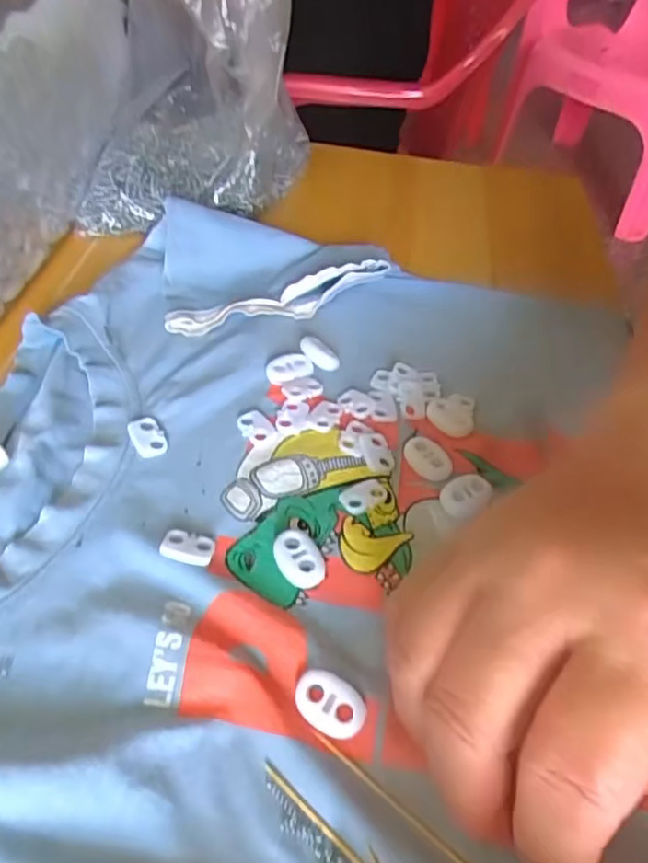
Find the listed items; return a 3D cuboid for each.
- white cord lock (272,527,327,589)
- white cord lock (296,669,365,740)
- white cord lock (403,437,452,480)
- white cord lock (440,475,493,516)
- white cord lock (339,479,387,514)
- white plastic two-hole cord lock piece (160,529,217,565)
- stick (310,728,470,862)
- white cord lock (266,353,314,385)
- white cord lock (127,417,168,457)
[{"bbox_3d":[-0.010,0.045,0.215,0.016,0.006,0.023,-19,54,-21],"label":"white cord lock"},{"bbox_3d":[0.002,0.082,0.181,0.022,0.005,0.016,24,51,14],"label":"white cord lock"},{"bbox_3d":[0.043,0.011,0.248,0.014,0.004,0.023,-29,58,-27],"label":"white cord lock"},{"bbox_3d":[0.055,0.024,0.238,0.022,0.005,0.012,-22,55,-23],"label":"white cord lock"},{"bbox_3d":[0.016,0.025,0.236,0.019,0.004,0.012,-24,55,-24],"label":"white cord lock"},{"bbox_3d":[-0.048,0.041,0.213,0.018,0.004,0.013,9,49,2],"label":"white plastic two-hole cord lock piece"},{"bbox_3d":[0.020,0.104,0.168,0.060,0.004,0.004,33,54,21],"label":"stick"},{"bbox_3d":[-0.016,-0.029,0.276,0.021,0.004,0.014,-20,54,-21],"label":"white cord lock"},{"bbox_3d":[-0.072,0.002,0.246,0.012,0.004,0.020,-22,55,-23],"label":"white cord lock"}]

